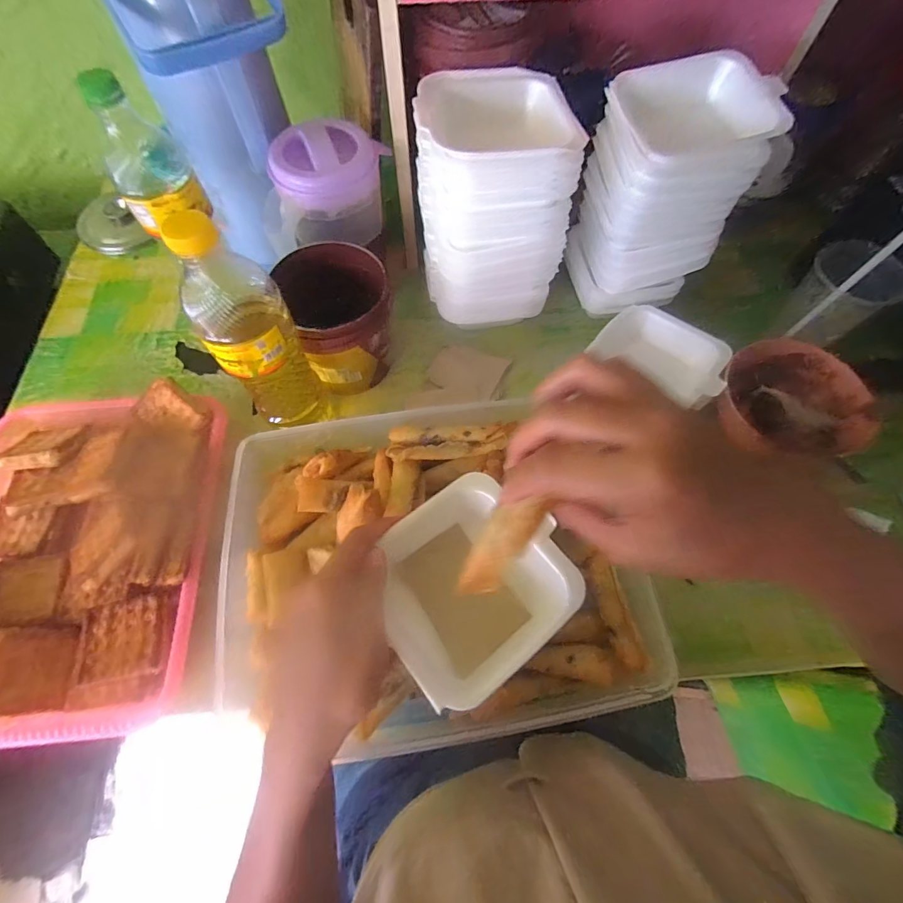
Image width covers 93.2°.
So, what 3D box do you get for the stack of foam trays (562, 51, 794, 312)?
[{"bbox_3d":[0.218,-0.274,0.469,0.136,0.203,0.133,-14,65,-7],"label":"stack of foam trays"}]

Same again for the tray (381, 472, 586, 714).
[{"bbox_3d":[0.013,0.091,0.308,0.131,0.046,0.123,-35,69,-16],"label":"tray"}]

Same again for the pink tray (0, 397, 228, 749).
[{"bbox_3d":[-0.353,0.084,0.402,0.244,0.054,0.317,-4,64,-2],"label":"pink tray"}]

